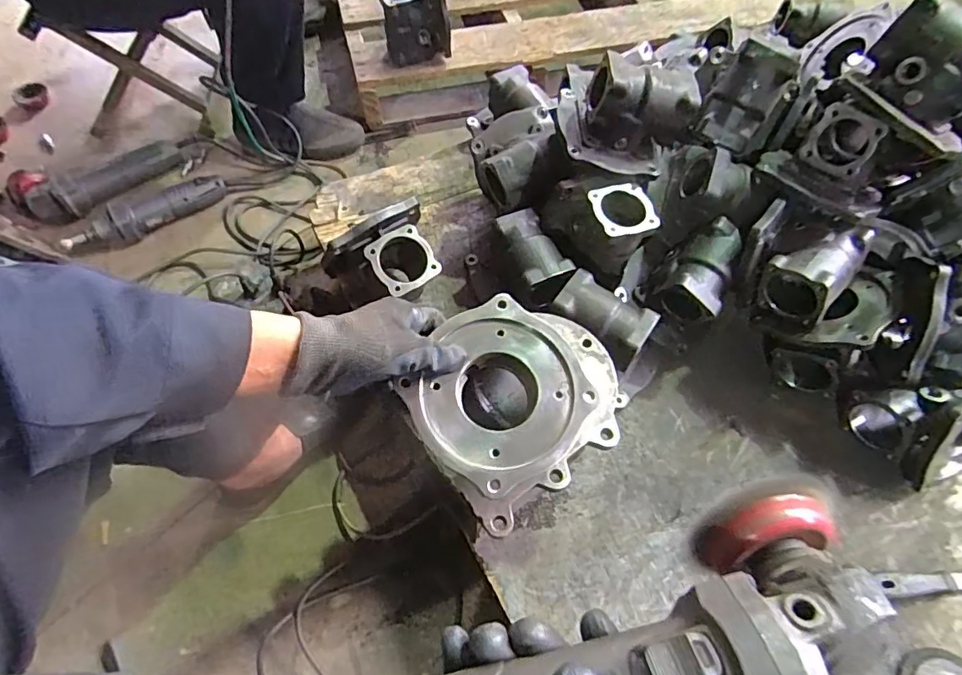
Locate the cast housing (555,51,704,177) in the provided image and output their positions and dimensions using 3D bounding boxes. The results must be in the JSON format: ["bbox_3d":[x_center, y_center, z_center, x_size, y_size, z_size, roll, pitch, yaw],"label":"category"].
[{"bbox_3d":[0.192,-0.298,0.708,0.176,0.111,0.126,11,62,5],"label":"cast housing"}]

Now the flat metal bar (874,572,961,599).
[{"bbox_3d":[0.575,0.283,0.620,0.252,0.029,0.023,-2,61,-2],"label":"flat metal bar"}]

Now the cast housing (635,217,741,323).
[{"bbox_3d":[0.292,-0.088,0.718,0.099,0.076,0.122,37,67,17],"label":"cast housing"}]

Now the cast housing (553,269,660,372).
[{"bbox_3d":[0.158,-0.022,0.705,0.123,0.060,0.075,35,66,16],"label":"cast housing"}]

